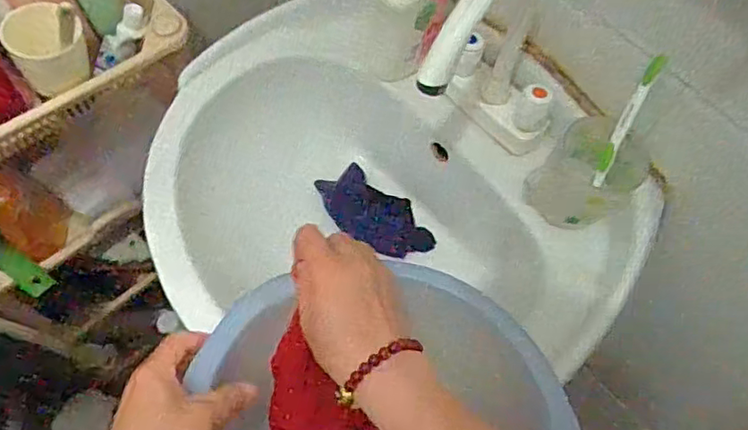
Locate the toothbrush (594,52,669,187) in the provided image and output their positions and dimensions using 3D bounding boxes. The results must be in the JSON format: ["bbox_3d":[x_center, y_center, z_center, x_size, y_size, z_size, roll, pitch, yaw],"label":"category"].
[{"bbox_3d":[0.240,-0.087,0.578,0.014,0.133,0.017,22,29,7],"label":"toothbrush"}]

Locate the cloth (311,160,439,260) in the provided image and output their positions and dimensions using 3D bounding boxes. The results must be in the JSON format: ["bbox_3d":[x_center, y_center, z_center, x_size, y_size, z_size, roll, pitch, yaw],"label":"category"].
[{"bbox_3d":[0.002,0.000,0.790,0.160,0.021,0.075,35,98,5],"label":"cloth"}]

